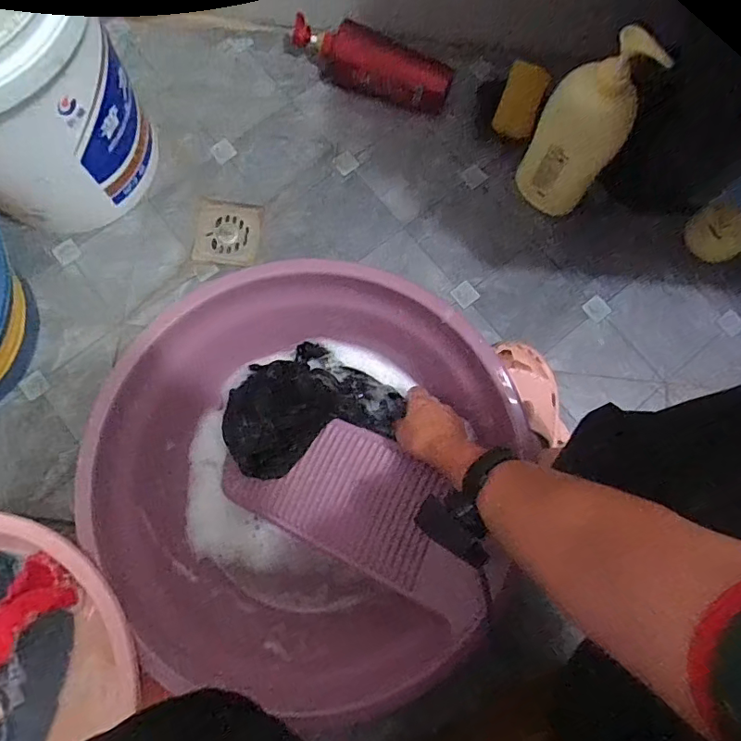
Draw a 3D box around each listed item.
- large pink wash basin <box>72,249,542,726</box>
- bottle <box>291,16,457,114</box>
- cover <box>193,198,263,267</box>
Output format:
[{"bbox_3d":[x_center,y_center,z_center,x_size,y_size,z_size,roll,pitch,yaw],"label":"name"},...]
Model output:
[{"bbox_3d":[-0.084,0.113,0.621,0.436,0.154,0.469,22,77,2],"label":"large pink wash basin"},{"bbox_3d":[0.000,-0.487,0.825,0.266,0.066,0.065,23,77,4],"label":"bottle"},{"bbox_3d":[-0.224,-0.216,0.815,0.096,0.013,0.101,7,77,-1],"label":"cover"}]

